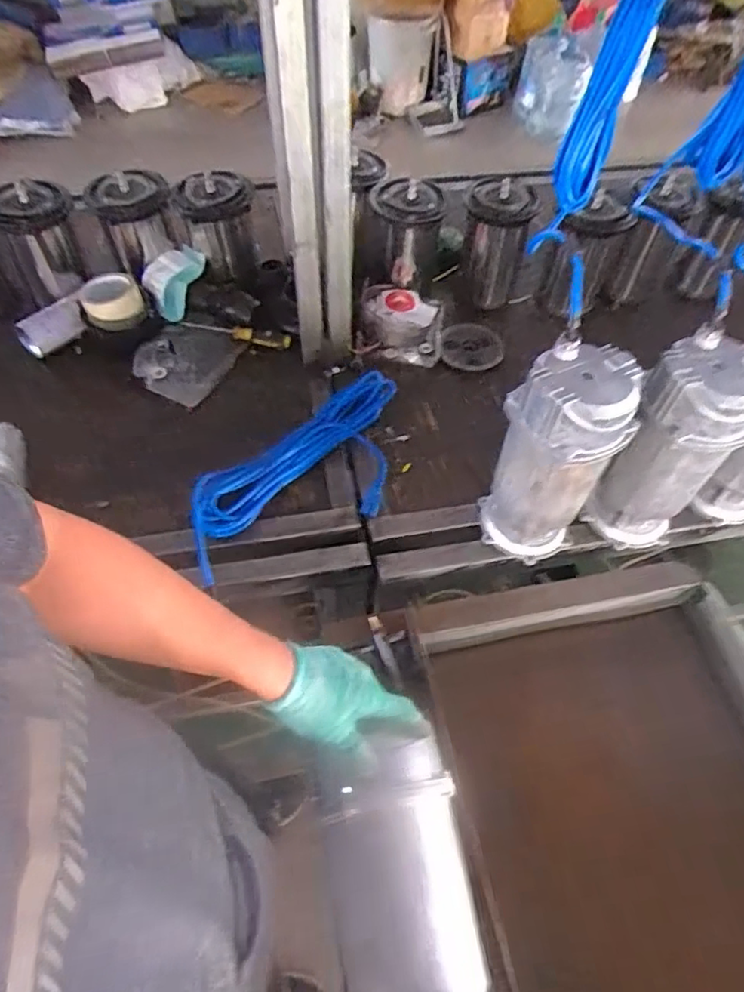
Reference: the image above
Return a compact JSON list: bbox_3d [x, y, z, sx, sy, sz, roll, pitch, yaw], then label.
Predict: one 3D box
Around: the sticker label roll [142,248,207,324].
[{"bbox_3d":[-0.357,-0.391,1.075,0.066,0.095,0.115,25,58,14],"label":"sticker label roll"}]

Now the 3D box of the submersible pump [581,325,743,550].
[{"bbox_3d":[0.389,-0.055,0.768,0.129,0.290,0.117,32,60,19],"label":"submersible pump"}]

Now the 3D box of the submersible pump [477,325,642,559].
[{"bbox_3d":[0.227,-0.044,0.751,0.140,0.291,0.121,19,56,11],"label":"submersible pump"}]

